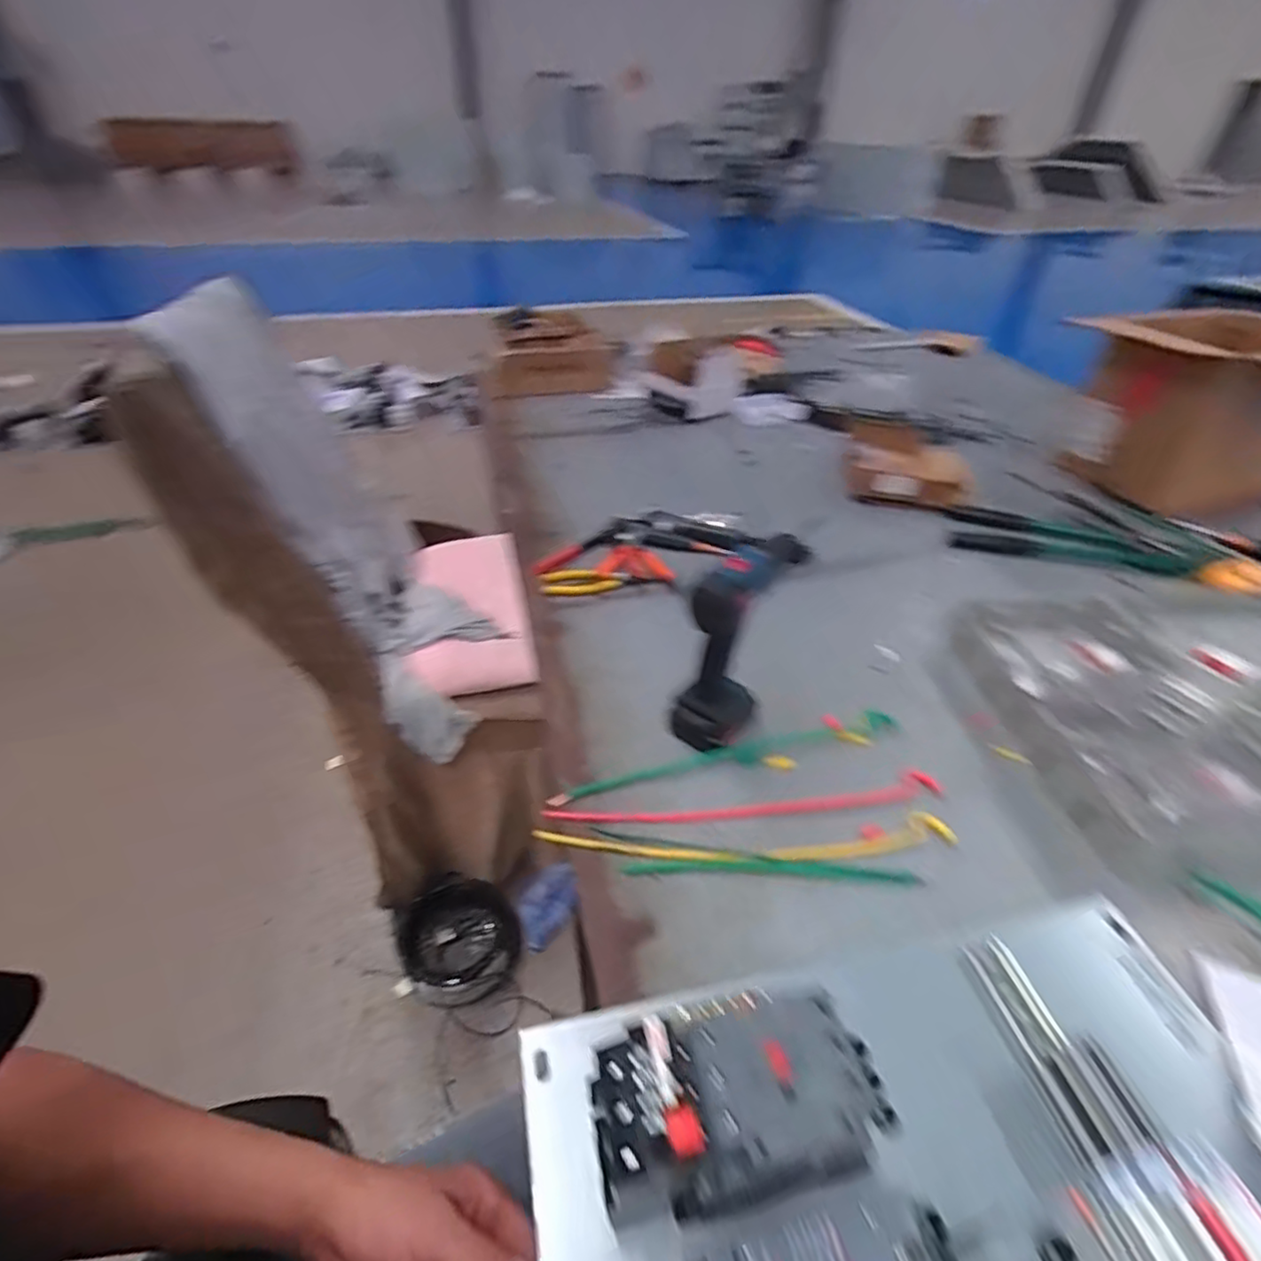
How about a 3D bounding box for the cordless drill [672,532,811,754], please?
[{"bbox_3d":[0.105,0.016,0.668,0.069,0.216,0.135,24,45,27],"label":"cordless drill"}]

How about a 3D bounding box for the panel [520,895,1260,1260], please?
[{"bbox_3d":[0.190,0.321,0.354,0.474,0.133,0.316,-8,40,-10],"label":"panel"}]

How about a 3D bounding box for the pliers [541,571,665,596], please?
[{"bbox_3d":[-0.039,-0.068,0.924,0.171,0.018,0.045,-2,39,-3],"label":"pliers"}]

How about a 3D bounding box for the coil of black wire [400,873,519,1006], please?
[{"bbox_3d":[-0.294,0.537,1.118,0.186,0.069,0.207,-28,47,-30],"label":"coil of black wire"}]

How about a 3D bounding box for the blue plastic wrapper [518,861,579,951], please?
[{"bbox_3d":[-0.085,0.284,0.673,0.052,0.087,0.014,41,11,21],"label":"blue plastic wrapper"}]

